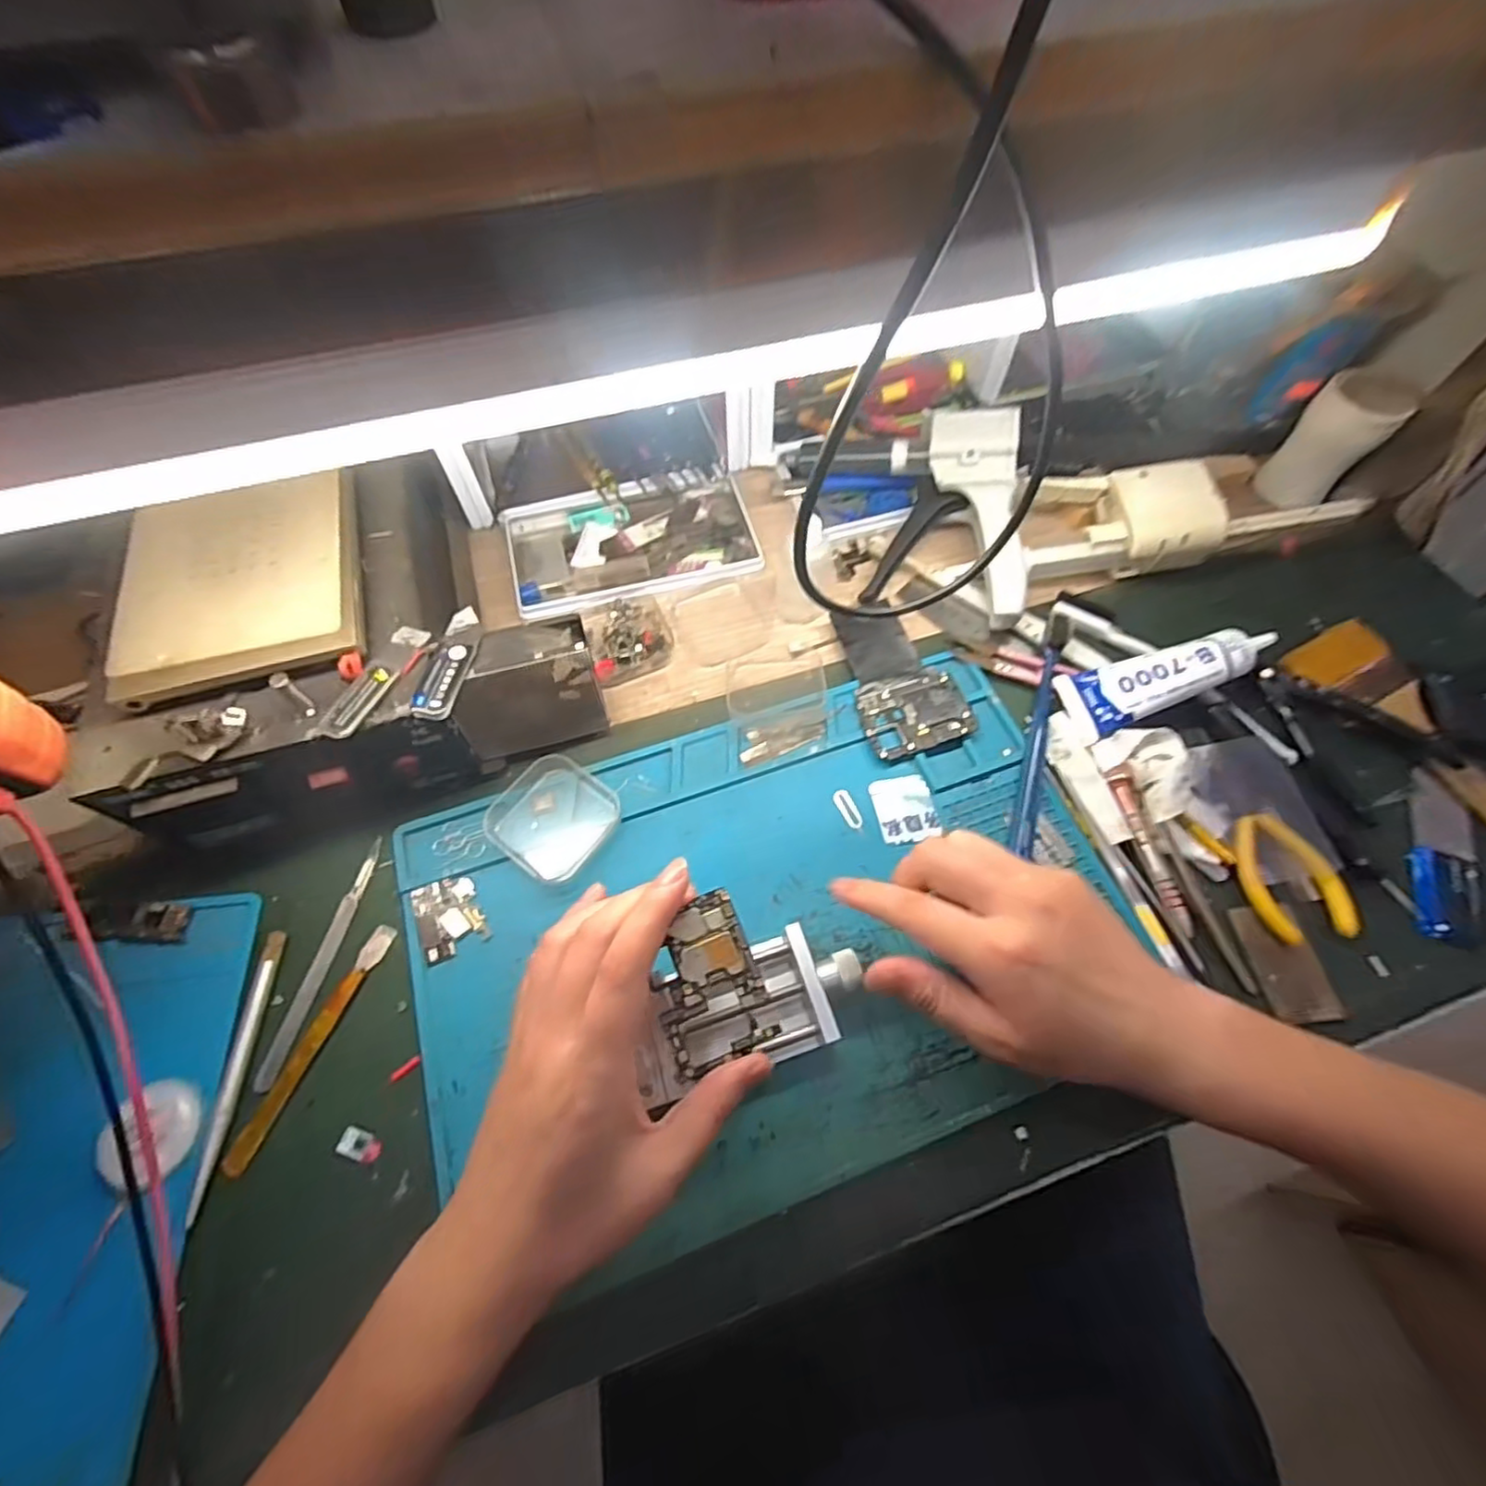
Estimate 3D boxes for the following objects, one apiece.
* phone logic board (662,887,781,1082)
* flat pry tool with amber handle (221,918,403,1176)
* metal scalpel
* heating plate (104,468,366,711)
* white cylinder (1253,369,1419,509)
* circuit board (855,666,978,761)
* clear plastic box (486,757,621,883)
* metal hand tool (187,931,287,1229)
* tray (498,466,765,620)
[{"bbox_3d":[-0.016,0.104,0.286,0.045,0.005,0.066,-20,75,-9],"label":"phone logic board"},{"bbox_3d":[-0.217,0.150,0.330,0.012,0.009,0.120,20,66,9],"label":"flat pry tool with amber handle"},{"bbox_3d":[-0.226,0.114,0.351,0.012,0.006,0.130,11,64,5],"label":"metal scalpel"},{"bbox_3d":[-0.262,-0.085,0.344,0.111,0.023,0.130,-16,65,-8],"label":"heating plate"},{"bbox_3d":[0.429,-0.222,0.477,0.051,0.084,0.048,39,70,17],"label":"white cylinder"},{"bbox_3d":[0.109,-0.021,0.416,0.067,0.005,0.056,-16,65,-8],"label":"circuit board"},{"bbox_3d":[-0.110,0.042,0.373,0.067,0.014,0.062,29,67,13],"label":"clear plastic box"},{"bbox_3d":[-0.250,0.158,0.321,0.009,0.005,0.125,0,64,0],"label":"metal hand tool"},{"bbox_3d":[-0.082,-0.150,0.478,0.177,0.017,0.102,-11,64,-6],"label":"tray"}]

